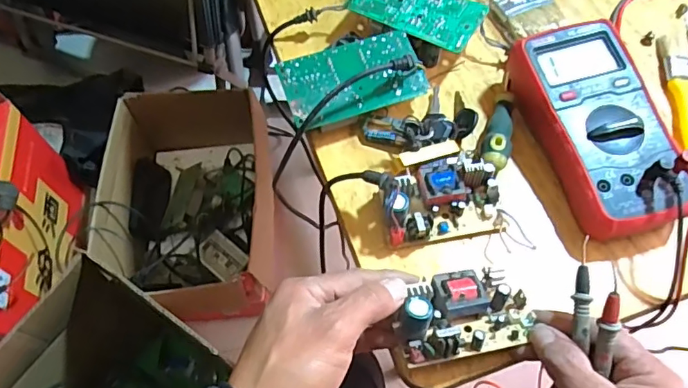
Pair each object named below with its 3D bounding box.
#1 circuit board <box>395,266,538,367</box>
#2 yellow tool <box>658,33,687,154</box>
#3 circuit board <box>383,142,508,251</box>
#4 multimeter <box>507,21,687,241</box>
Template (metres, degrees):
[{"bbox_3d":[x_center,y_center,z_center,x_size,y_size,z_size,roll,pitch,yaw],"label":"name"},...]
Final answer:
[{"bbox_3d":[0.083,0.079,0.353,0.092,0.037,0.056,-10,61,-4],"label":"circuit board"},{"bbox_3d":[0.308,-0.089,0.463,0.028,0.019,0.163,9,62,7],"label":"yellow tool"},{"bbox_3d":[0.077,-0.008,0.417,0.099,0.039,0.089,-9,61,-3],"label":"circuit board"},{"bbox_3d":[0.207,-0.057,0.421,0.088,0.040,0.178,-14,61,-6],"label":"multimeter"}]

